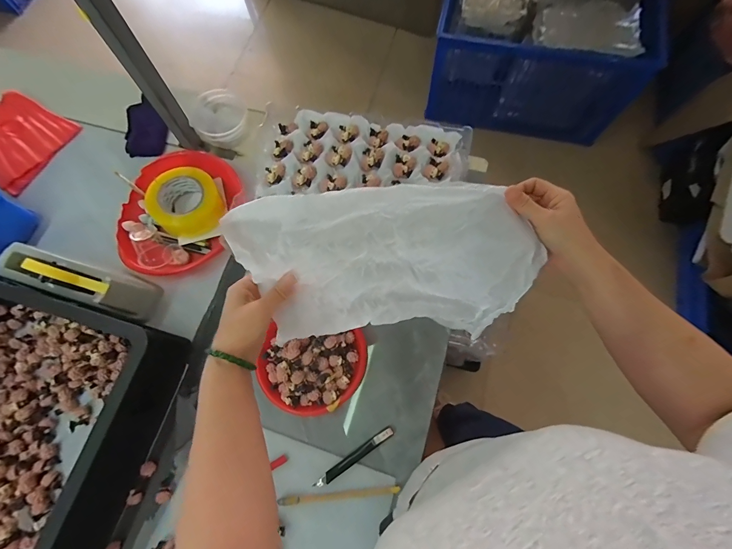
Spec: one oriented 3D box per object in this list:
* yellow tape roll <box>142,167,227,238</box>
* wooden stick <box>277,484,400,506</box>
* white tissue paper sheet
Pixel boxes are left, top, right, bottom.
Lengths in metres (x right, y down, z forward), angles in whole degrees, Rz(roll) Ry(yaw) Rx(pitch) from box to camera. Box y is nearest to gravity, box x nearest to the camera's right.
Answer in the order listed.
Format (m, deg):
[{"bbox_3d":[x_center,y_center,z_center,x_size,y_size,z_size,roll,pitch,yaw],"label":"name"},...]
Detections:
[{"bbox_3d":[-0.331,-0.130,0.599,0.120,0.063,0.121,-33,76,-8],"label":"yellow tape roll"},{"bbox_3d":[-0.040,0.331,0.479,0.178,0.009,0.013,-6,72,0],"label":"wooden stick"},{"bbox_3d":[0.025,-0.004,0.363,0.316,0.064,0.179,-3,112,-12],"label":"white tissue paper sheet"}]

